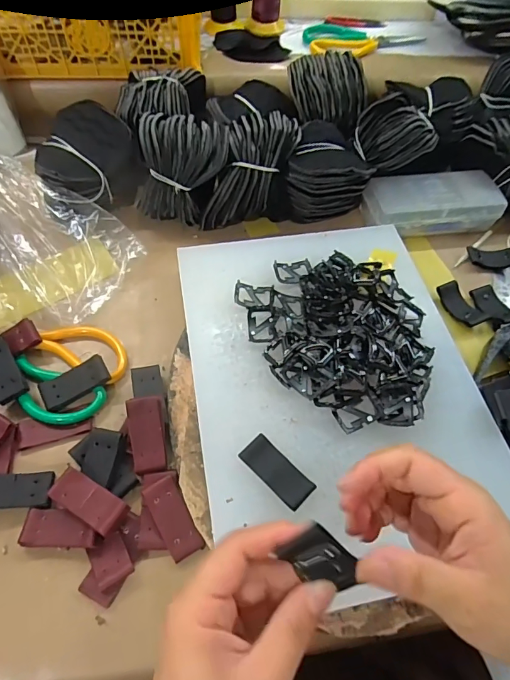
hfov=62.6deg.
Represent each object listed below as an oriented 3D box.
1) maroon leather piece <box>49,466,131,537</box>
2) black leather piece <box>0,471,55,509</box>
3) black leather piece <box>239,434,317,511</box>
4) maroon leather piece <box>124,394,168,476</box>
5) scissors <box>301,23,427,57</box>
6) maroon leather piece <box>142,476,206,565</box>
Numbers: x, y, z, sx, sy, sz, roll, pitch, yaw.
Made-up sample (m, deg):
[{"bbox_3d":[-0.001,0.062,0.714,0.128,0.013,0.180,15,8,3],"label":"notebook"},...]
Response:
[{"bbox_3d":[-0.131,0.125,0.330,0.063,0.004,0.028,27,57,17],"label":"maroon leather piece"},{"bbox_3d":[-0.200,0.122,0.343,0.063,0.006,0.029,5,58,-19],"label":"black leather piece"},{"bbox_3d":[0.018,0.104,0.333,0.061,0.004,0.027,41,65,20],"label":"black leather piece"},{"bbox_3d":[-0.093,0.082,0.361,0.028,0.006,0.064,-7,88,-8],"label":"maroon leather piece"},{"bbox_3d":[0.166,-0.448,0.627,0.182,0.014,0.073,-2,58,-5],"label":"scissors"},{"bbox_3d":[-0.066,0.142,0.335,0.027,0.004,0.061,-25,67,-18],"label":"maroon leather piece"}]

